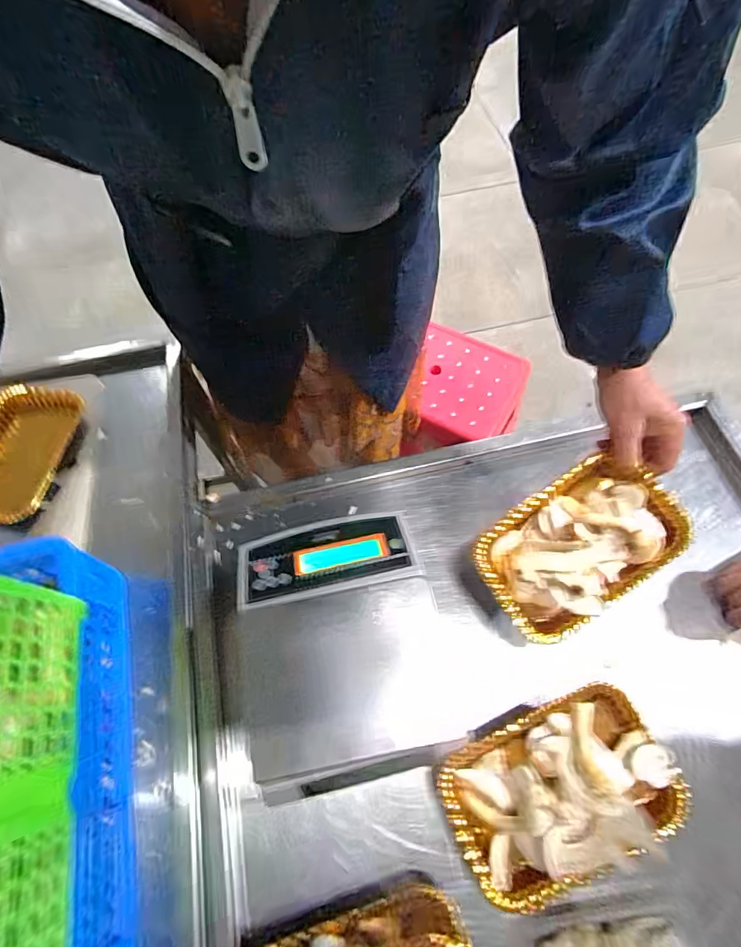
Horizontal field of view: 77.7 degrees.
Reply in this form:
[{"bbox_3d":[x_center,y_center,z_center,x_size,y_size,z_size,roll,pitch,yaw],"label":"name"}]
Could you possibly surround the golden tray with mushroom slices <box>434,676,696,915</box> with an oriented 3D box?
[{"bbox_3d":[0.161,0.272,0.394,0.185,0.038,0.121,-23,65,-8],"label":"golden tray with mushroom slices"}]

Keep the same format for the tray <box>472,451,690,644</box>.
[{"bbox_3d":[0.201,0.068,0.447,0.190,0.045,0.125,-36,72,-2],"label":"tray"}]

